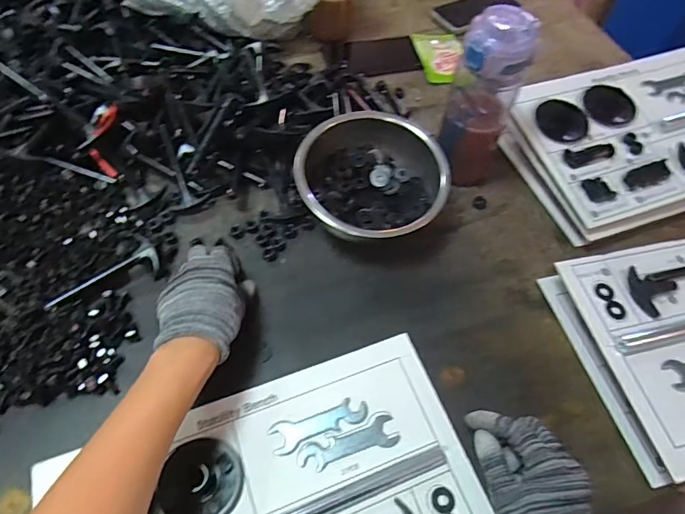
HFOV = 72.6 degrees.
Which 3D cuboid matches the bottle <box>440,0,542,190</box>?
[{"bbox_3d":[0.160,-0.174,0.544,0.076,0.209,0.064,20,60,9],"label":"bottle"}]

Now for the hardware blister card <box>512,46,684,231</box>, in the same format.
[{"bbox_3d":[0.424,-0.182,0.621,0.355,0.020,0.225,-17,64,-9],"label":"hardware blister card"}]

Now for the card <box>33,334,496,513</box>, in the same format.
[{"bbox_3d":[-0.053,0.219,0.405,0.343,0.015,0.220,-17,61,-13],"label":"card"}]

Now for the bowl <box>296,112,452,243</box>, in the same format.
[{"bbox_3d":[0.036,-0.088,0.560,0.168,0.084,0.168,1,58,-2],"label":"bowl"}]

